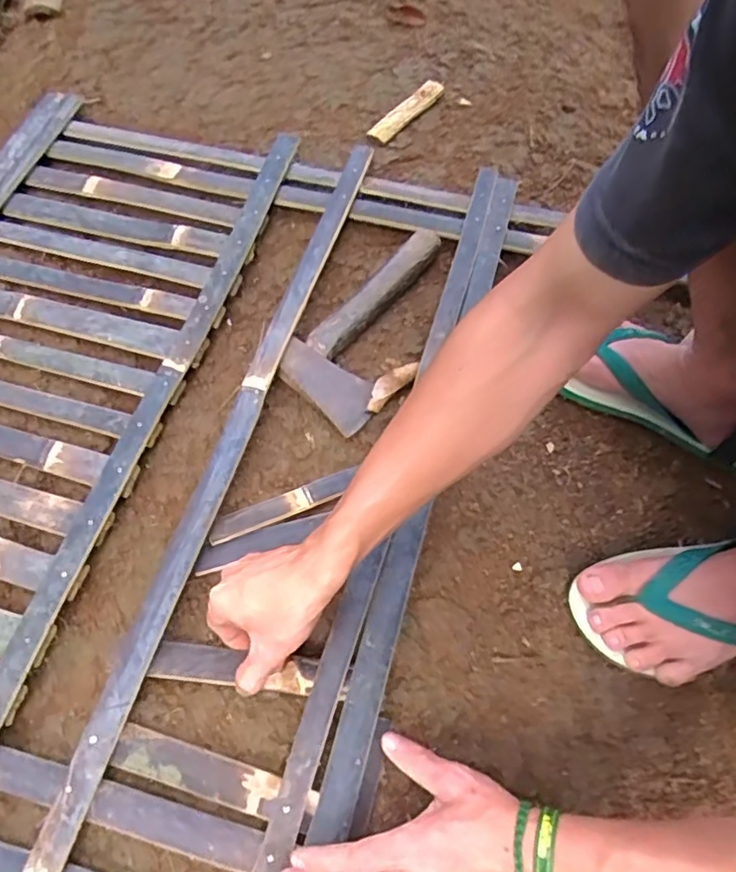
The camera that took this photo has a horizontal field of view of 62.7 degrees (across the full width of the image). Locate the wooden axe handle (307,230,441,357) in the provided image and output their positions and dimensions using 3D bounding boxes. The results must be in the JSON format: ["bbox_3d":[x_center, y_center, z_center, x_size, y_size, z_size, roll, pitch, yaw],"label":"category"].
[{"bbox_3d":[0.012,-0.162,0.688,0.035,0.028,0.212,37,67,15],"label":"wooden axe handle"}]

